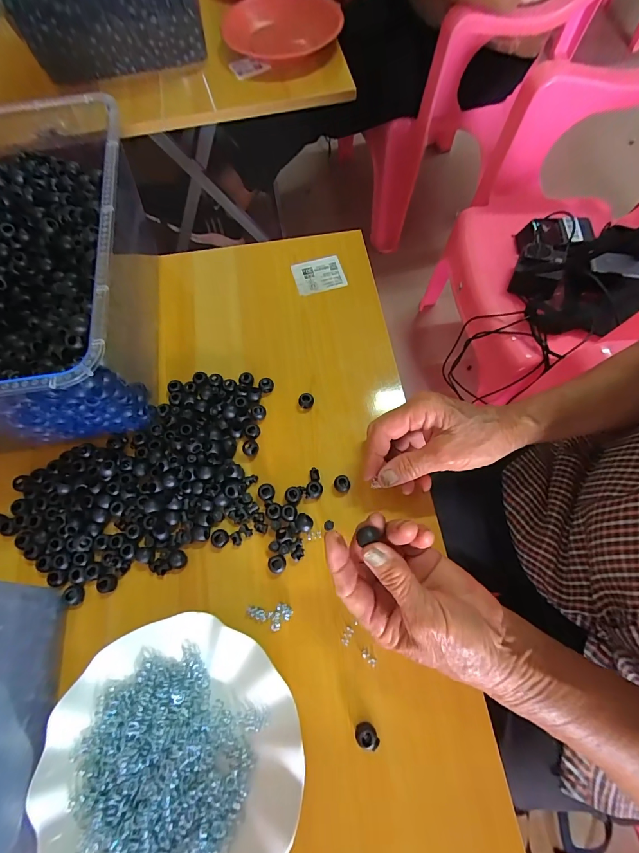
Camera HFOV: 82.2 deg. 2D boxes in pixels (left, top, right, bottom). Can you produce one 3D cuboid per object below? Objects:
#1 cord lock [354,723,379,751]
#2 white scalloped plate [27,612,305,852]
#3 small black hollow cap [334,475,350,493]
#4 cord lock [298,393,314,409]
[{"bbox_3d":[0.036,0.232,0.276,0.018,0.014,0.013,11,70,5],"label":"cord lock"},{"bbox_3d":[-0.104,0.242,0.267,0.176,0.026,0.176,0,69,1],"label":"white scalloped plate"},{"bbox_3d":[0.021,0.055,0.345,0.015,0.010,0.015,0,69,1],"label":"small black hollow cap"},{"bbox_3d":[-0.013,-0.027,0.376,0.015,0.009,0.014,0,69,1],"label":"cord lock"}]

